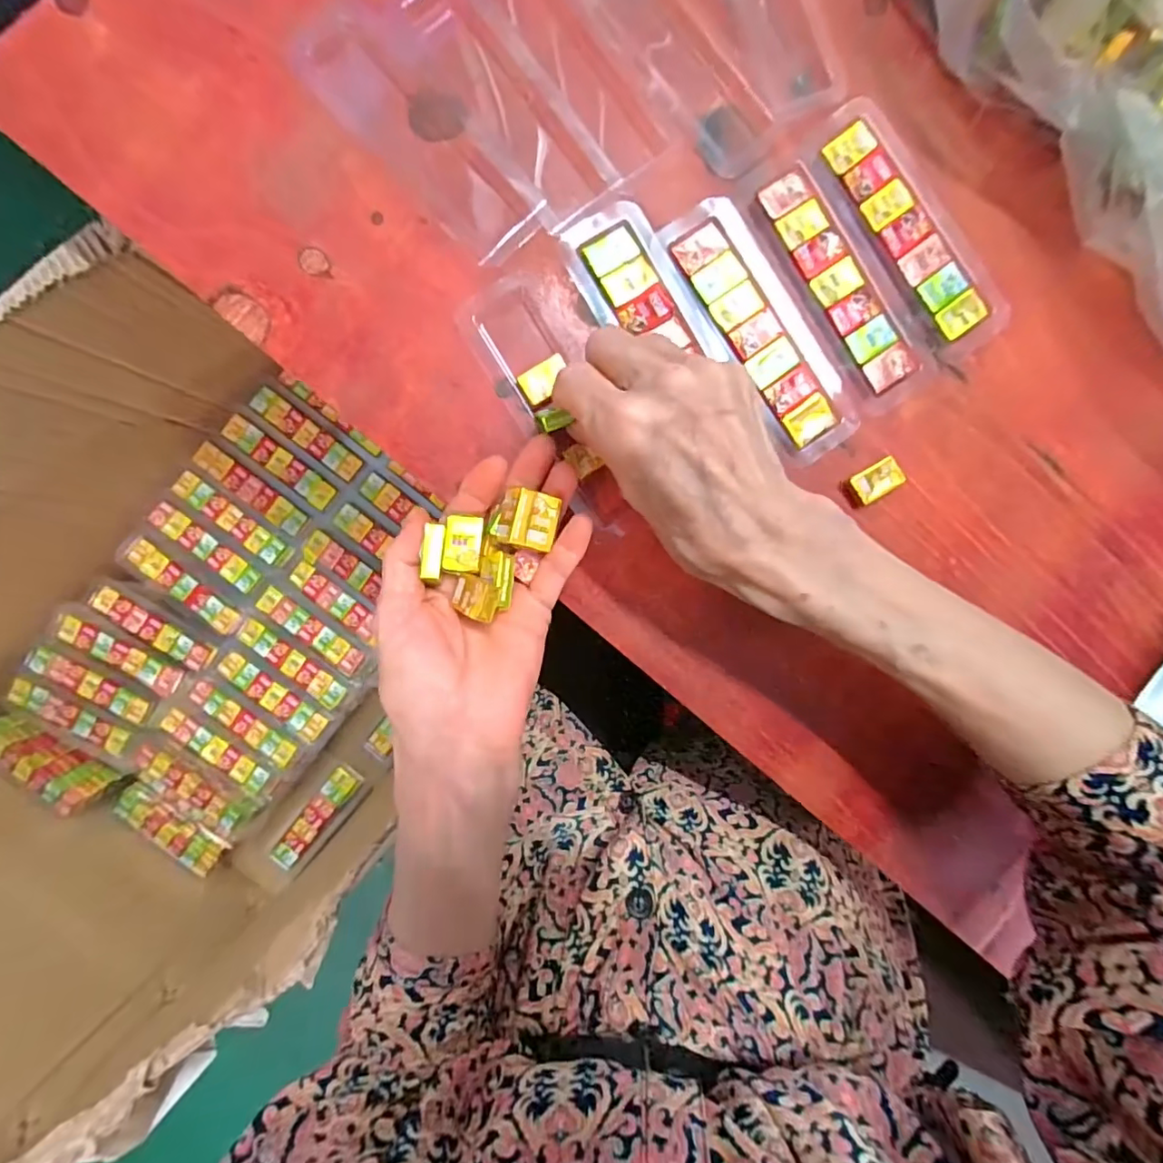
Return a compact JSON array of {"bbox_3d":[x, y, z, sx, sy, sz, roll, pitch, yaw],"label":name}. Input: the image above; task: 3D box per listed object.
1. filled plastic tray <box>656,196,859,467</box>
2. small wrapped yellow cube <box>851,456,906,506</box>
[{"bbox_3d":[0.090,-0.125,0.278,0.050,0.007,0.136,-34,95,0],"label":"filled plastic tray"},{"bbox_3d":[0.156,-0.053,0.290,0.027,0.009,0.016,-30,95,0],"label":"small wrapped yellow cube"}]

